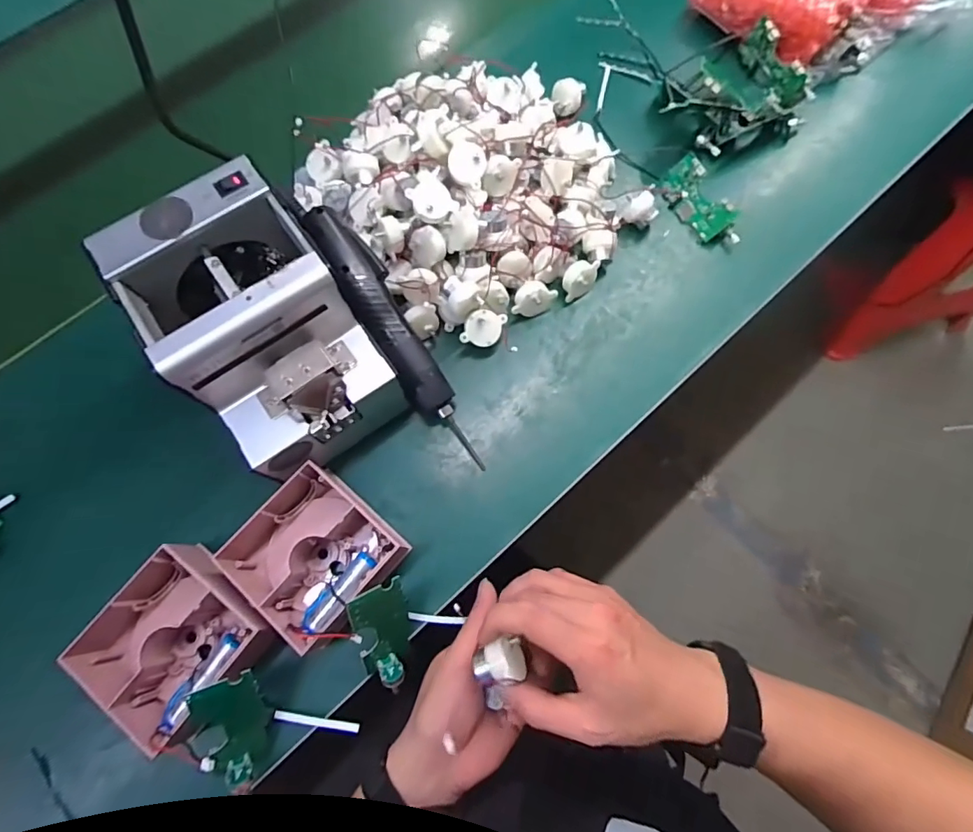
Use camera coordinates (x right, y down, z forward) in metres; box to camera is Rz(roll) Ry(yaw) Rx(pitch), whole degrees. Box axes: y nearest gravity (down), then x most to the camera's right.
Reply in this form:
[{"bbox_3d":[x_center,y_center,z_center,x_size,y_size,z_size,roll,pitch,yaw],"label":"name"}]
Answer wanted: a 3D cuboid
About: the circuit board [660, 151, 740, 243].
[{"bbox_3d":[0.215,-0.212,0.496,0.042,0.012,0.097,-37,74,33],"label":"circuit board"}]

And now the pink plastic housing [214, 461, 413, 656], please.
[{"bbox_3d":[-0.133,0.112,0.393,0.105,0.057,0.107,37,77,13],"label":"pink plastic housing"}]

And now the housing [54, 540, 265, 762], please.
[{"bbox_3d":[-0.233,0.167,0.375,0.108,0.044,0.112,36,77,13],"label":"housing"}]

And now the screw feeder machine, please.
[{"bbox_3d":[-0.167,-0.059,0.385,0.127,0.152,0.171,-35,74,-9],"label":"screw feeder machine"}]

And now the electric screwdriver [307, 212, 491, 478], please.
[{"bbox_3d":[-0.076,-0.065,0.421,0.044,0.039,0.260,-32,92,-8],"label":"electric screwdriver"}]

